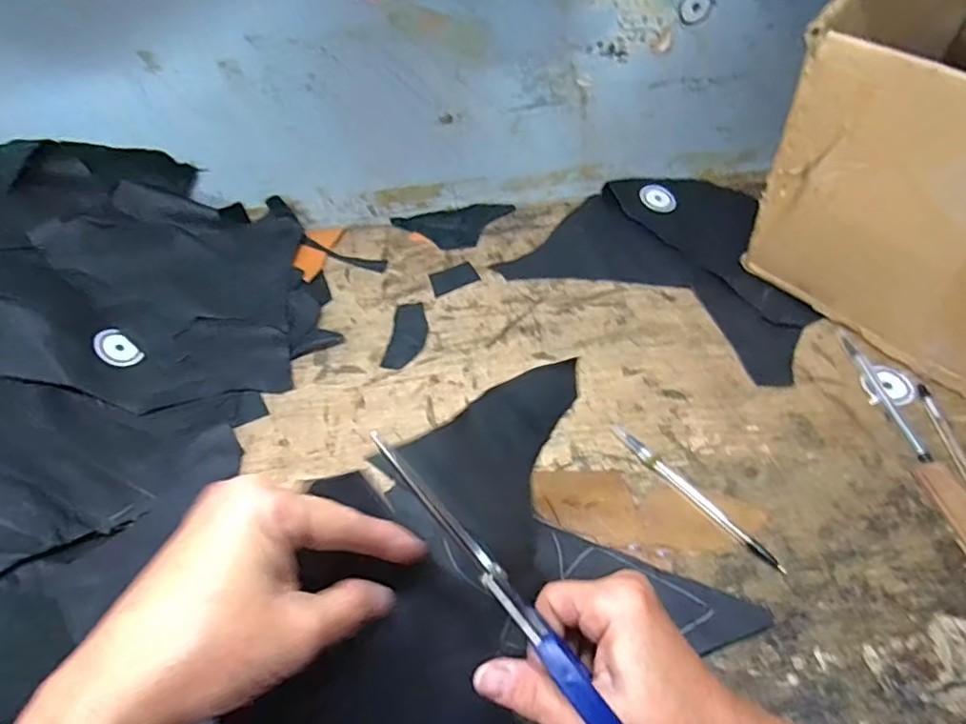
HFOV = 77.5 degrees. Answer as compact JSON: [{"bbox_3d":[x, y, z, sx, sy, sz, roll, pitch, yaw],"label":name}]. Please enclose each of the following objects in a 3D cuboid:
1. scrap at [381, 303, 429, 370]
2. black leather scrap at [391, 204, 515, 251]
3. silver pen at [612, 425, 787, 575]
[{"bbox_3d":[-0.073,-0.027,0.591,0.035,0.004,0.088,2,50,6],"label":"scrap"},{"bbox_3d":[-0.033,-0.157,0.696,0.136,0.004,0.077,-7,50,-2],"label":"black leather scrap"},{"bbox_3d":[0.158,0.098,0.456,0.014,0.010,0.155,-33,55,-22],"label":"silver pen"}]

